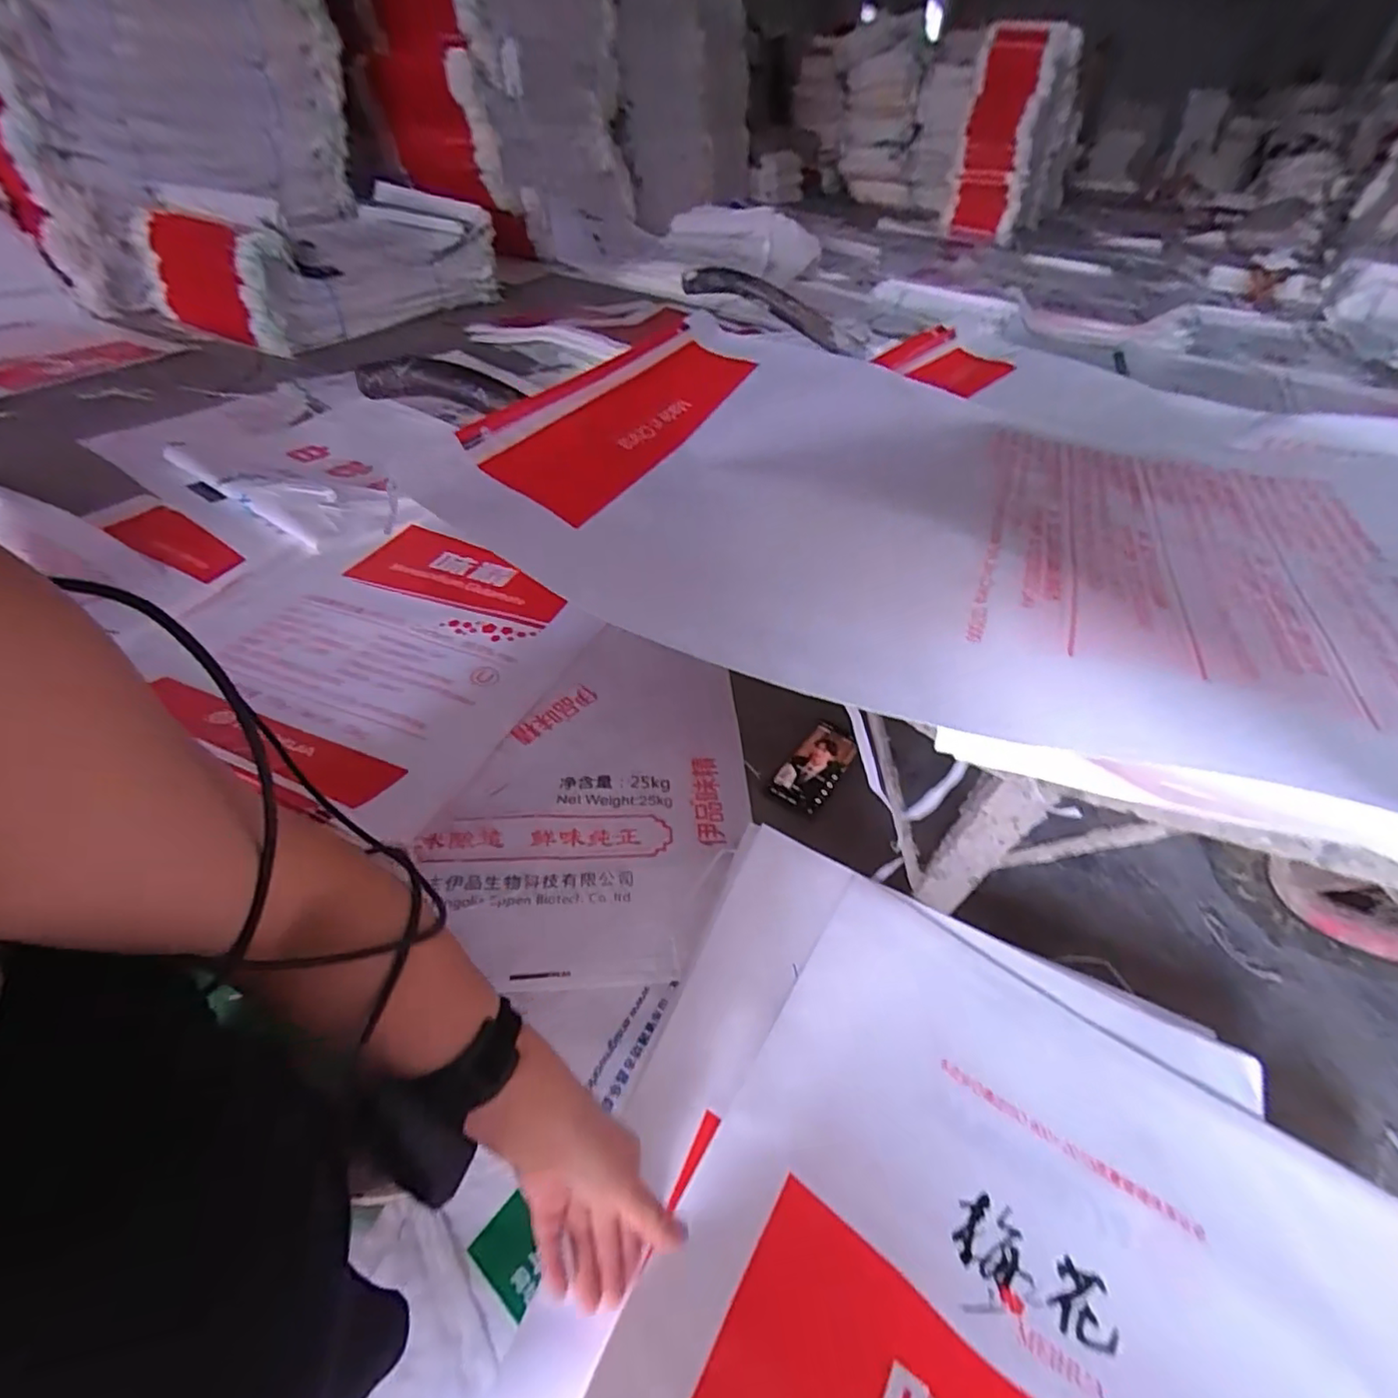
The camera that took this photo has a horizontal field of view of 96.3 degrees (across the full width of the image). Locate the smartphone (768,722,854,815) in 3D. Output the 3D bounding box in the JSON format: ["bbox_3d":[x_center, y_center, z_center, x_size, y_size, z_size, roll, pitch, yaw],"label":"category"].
[{"bbox_3d":[0.158,0.089,0.847,0.069,0.014,0.146,29,49,22],"label":"smartphone"}]

